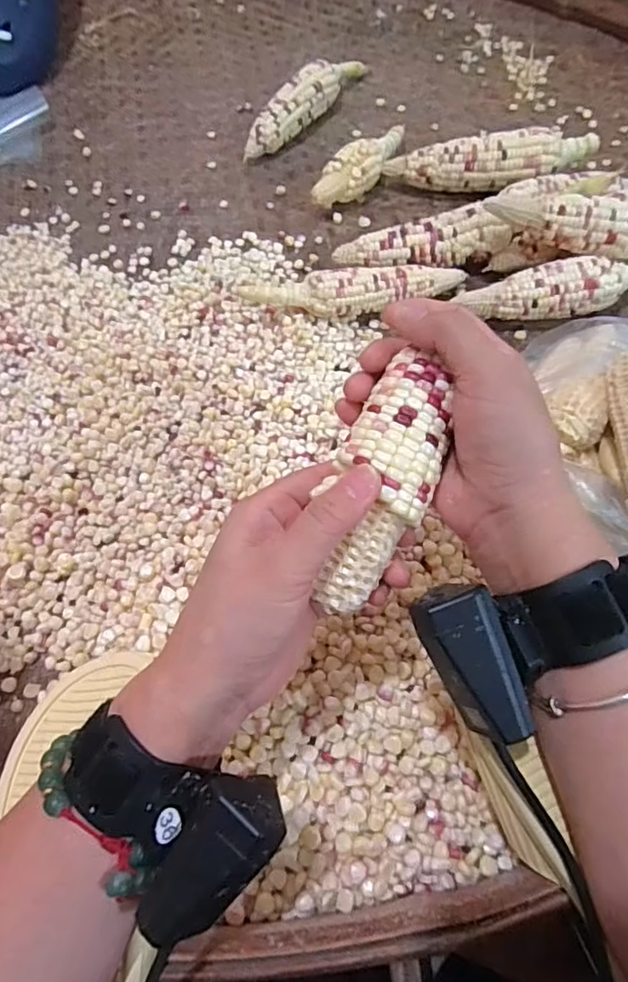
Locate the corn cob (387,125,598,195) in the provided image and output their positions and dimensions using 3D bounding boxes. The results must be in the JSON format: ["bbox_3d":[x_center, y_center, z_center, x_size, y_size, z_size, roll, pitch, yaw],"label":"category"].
[{"bbox_3d":[0.193,-0.355,0.594,0.221,0.046,0.044,-3,61,0],"label":"corn cob"}]

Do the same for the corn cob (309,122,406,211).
[{"bbox_3d":[0.059,-0.370,0.620,0.044,0.051,0.166,27,65,15],"label":"corn cob"}]

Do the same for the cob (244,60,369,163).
[{"bbox_3d":[-0.004,-0.494,0.690,0.040,0.050,0.246,27,65,15],"label":"cob"}]

